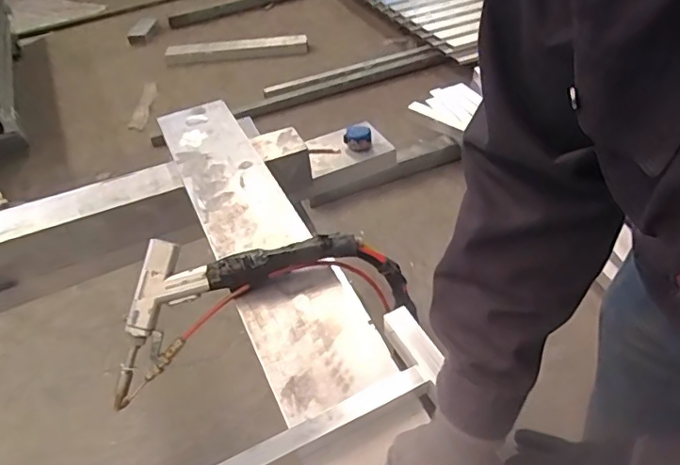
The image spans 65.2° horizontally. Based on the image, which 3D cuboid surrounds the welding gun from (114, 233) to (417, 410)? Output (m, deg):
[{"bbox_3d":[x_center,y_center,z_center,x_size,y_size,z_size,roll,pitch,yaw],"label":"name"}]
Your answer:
[{"bbox_3d":[-0.119,0.093,0.769,0.438,0.153,0.114,-15,43,-9],"label":"welding gun"}]

